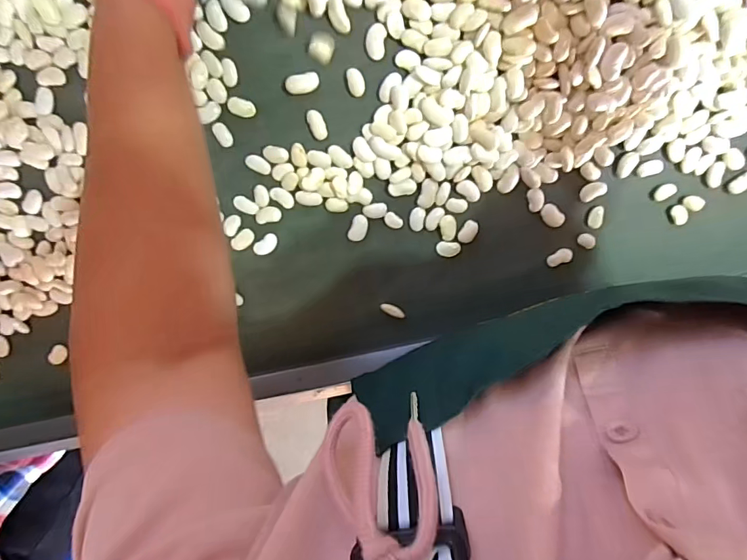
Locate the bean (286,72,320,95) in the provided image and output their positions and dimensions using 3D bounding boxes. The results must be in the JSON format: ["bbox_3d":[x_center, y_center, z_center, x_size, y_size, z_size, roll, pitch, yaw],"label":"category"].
[{"bbox_3d":[-0.053,-0.147,0.338,0.025,0.005,0.014,-13,98,-5],"label":"bean"}]

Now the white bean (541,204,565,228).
[{"bbox_3d":[0.149,-0.053,0.377,0.023,0.004,0.014,41,91,-9],"label":"white bean"}]

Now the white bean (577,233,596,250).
[{"bbox_3d":[0.183,-0.034,0.387,0.016,0.005,0.010,31,93,-9],"label":"white bean"}]

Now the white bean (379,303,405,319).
[{"bbox_3d":[0.018,0.028,0.404,0.024,0.004,0.009,25,94,-9],"label":"white bean"}]

